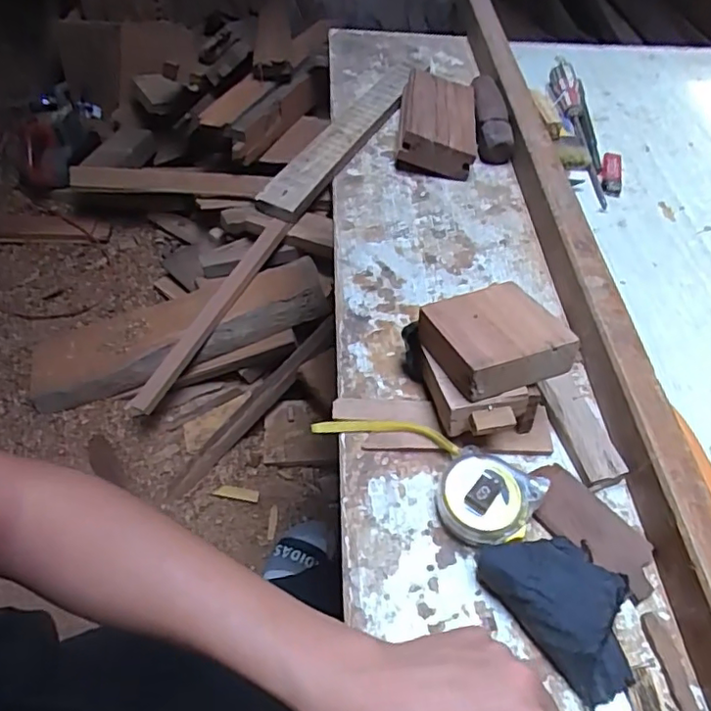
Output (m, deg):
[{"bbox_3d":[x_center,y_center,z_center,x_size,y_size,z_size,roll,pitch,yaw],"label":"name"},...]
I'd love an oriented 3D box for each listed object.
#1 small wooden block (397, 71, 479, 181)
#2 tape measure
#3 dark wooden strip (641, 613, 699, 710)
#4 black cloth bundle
[{"bbox_3d":[0.106,-0.301,0.740,0.095,0.043,0.167,8,52,1],"label":"small wooden block"},{"bbox_3d":[0.052,0.082,0.452,0.177,0.034,0.063,30,56,17],"label":"tape measure"},{"bbox_3d":[0.211,0.216,0.372,0.015,0.007,0.093,-3,53,-8],"label":"dark wooden strip"},{"bbox_3d":[0.143,0.167,0.390,0.067,0.037,0.110,-27,60,-23],"label":"black cloth bundle"}]

